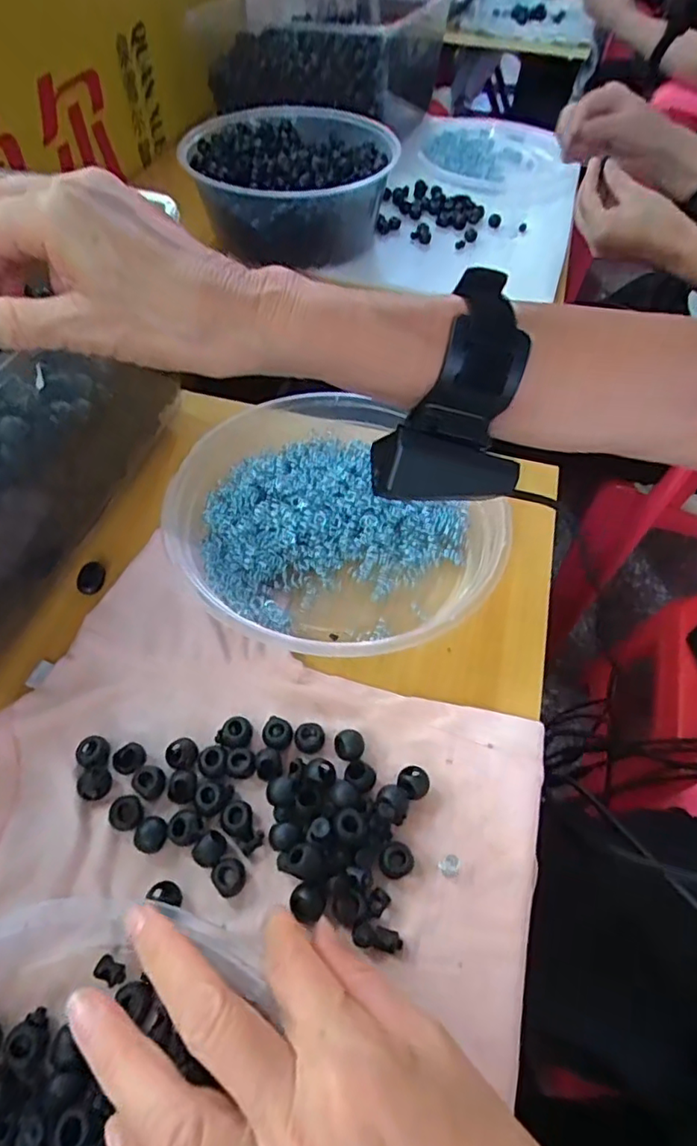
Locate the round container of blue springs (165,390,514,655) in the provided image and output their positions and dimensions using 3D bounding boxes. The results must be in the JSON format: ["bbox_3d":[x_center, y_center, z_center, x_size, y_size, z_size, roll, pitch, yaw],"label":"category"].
[{"bbox_3d":[-0.008,-0.049,0.368,0.197,0.033,0.196,2,57,-3],"label":"round container of blue springs"}]

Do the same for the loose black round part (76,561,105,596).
[{"bbox_3d":[-0.158,0.003,0.351,0.012,0.009,0.021,1,57,-4],"label":"loose black round part"}]

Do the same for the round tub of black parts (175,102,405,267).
[{"bbox_3d":[-0.064,-0.446,0.657,0.218,0.082,0.231,16,55,9],"label":"round tub of black parts"}]

